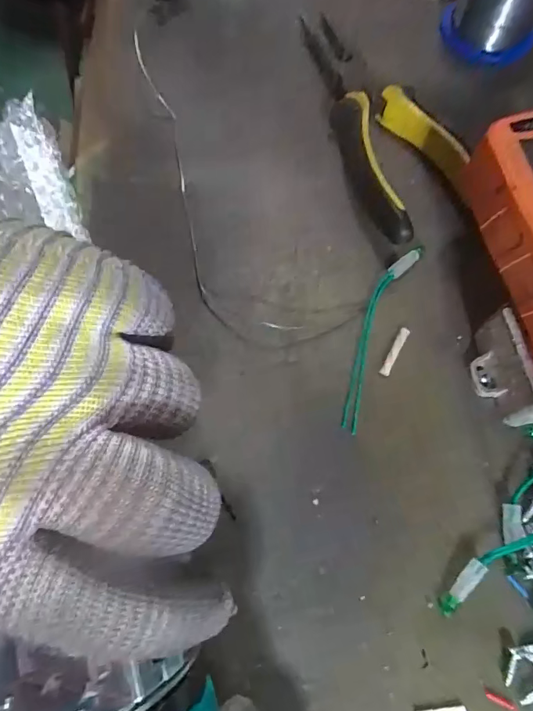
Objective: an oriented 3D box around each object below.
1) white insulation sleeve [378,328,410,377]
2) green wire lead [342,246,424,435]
[{"bbox_3d":[0.065,-0.002,0.222,0.005,0.004,0.027,28,71,10],"label":"white insulation sleeve"},{"bbox_3d":[0.056,-0.014,0.225,0.016,0.006,0.107,23,70,8],"label":"green wire lead"}]

